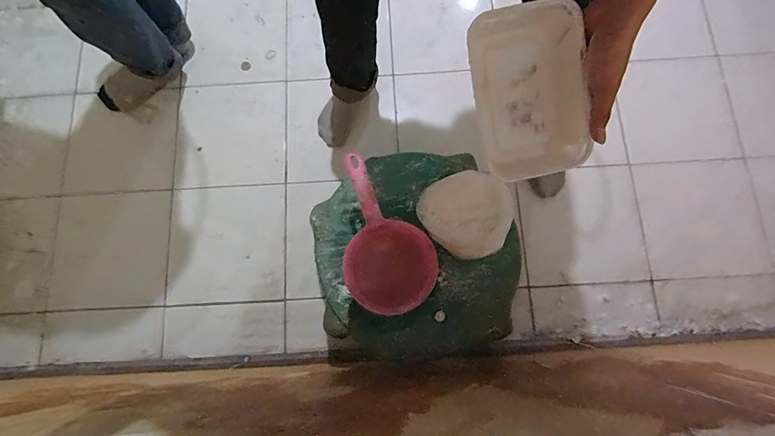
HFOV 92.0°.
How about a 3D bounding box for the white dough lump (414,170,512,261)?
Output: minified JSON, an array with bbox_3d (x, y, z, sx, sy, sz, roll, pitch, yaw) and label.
[{"bbox_3d":[0.134,-0.010,0.659,0.152,0.048,0.146,-1,77,2],"label":"white dough lump"}]

